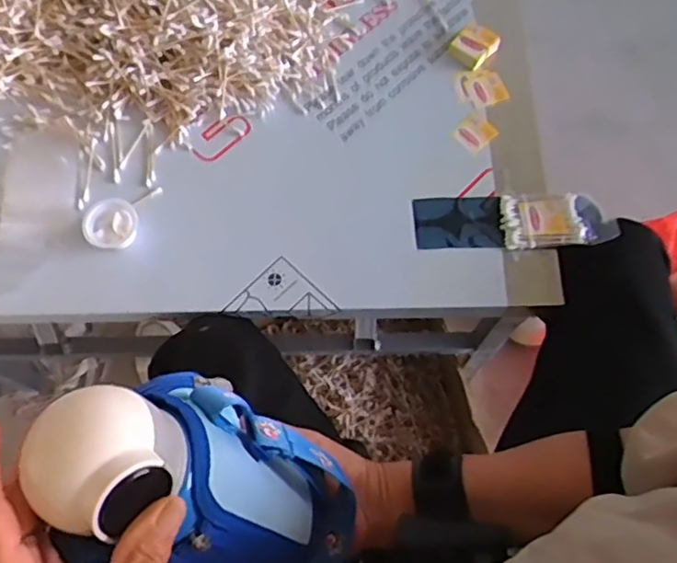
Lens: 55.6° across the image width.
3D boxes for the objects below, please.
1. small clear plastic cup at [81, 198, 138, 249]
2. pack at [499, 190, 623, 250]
[{"bbox_3d":[-0.236,-0.059,0.664,0.054,0.023,0.051,0,69,0],"label":"small clear plastic cup"},{"bbox_3d":[0.234,-0.067,0.676,0.121,0.023,0.058,-1,69,0],"label":"pack"}]

